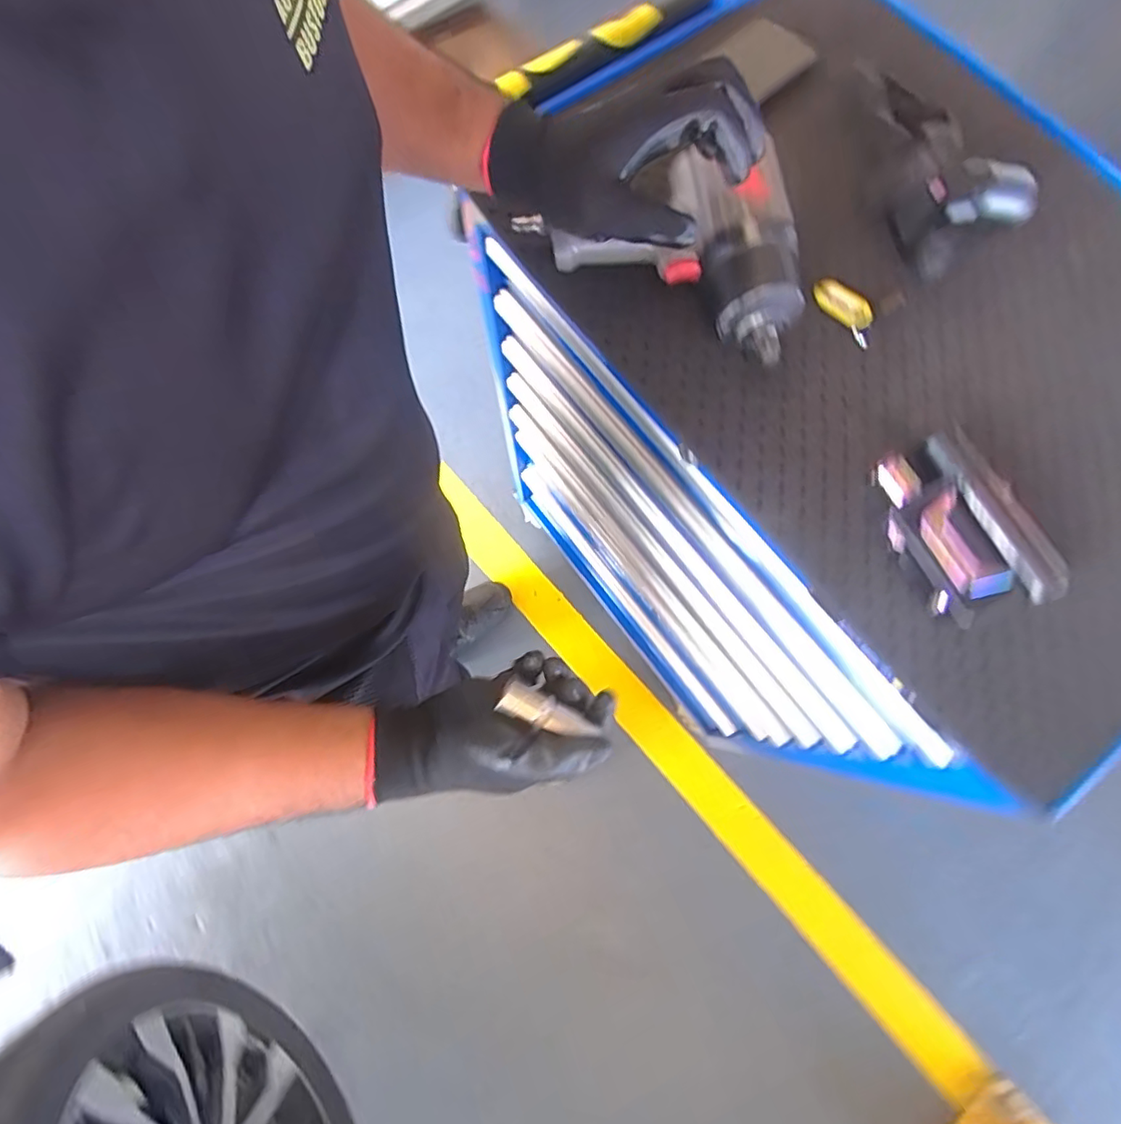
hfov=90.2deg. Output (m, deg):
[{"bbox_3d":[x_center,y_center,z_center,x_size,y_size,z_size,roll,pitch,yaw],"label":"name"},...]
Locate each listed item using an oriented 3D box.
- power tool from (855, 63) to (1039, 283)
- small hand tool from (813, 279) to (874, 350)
[{"bbox_3d":[0.309,-0.339,0.453,0.116,0.055,0.214,-15,76,-4],"label":"power tool"},{"bbox_3d":[0.230,-0.203,0.451,0.026,0.016,0.070,-28,77,-7],"label":"small hand tool"}]

